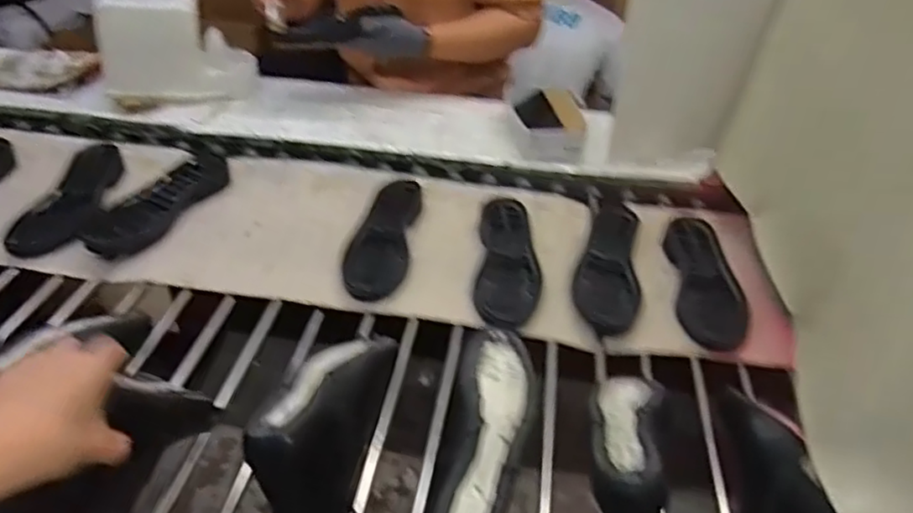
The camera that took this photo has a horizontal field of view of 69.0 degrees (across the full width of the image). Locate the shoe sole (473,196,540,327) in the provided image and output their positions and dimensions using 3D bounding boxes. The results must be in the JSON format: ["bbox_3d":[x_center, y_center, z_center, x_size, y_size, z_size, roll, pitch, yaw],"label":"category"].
[{"bbox_3d":[0.073,0.000,0.918,0.083,0.033,0.239,5,37,2],"label":"shoe sole"}]

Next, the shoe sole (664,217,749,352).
[{"bbox_3d":[0.340,0.030,0.904,0.084,0.023,0.250,7,38,3],"label":"shoe sole"}]

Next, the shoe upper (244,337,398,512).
[{"bbox_3d":[-0.127,0.155,0.627,0.085,0.101,0.253,9,37,8],"label":"shoe upper"}]

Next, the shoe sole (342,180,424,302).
[{"bbox_3d":[-0.100,-0.031,0.938,0.081,0.027,0.248,6,37,4],"label":"shoe sole"}]

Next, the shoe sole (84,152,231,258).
[{"bbox_3d":[-0.430,-0.081,0.966,0.095,0.033,0.245,18,40,16],"label":"shoe sole"}]

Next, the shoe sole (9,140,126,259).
[{"bbox_3d":[-0.553,-0.085,0.968,0.089,0.027,0.288,2,38,-3],"label":"shoe sole"}]

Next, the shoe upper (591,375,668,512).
[{"bbox_3d":[0.159,0.193,0.612,0.074,0.115,0.244,9,37,7],"label":"shoe upper"}]

